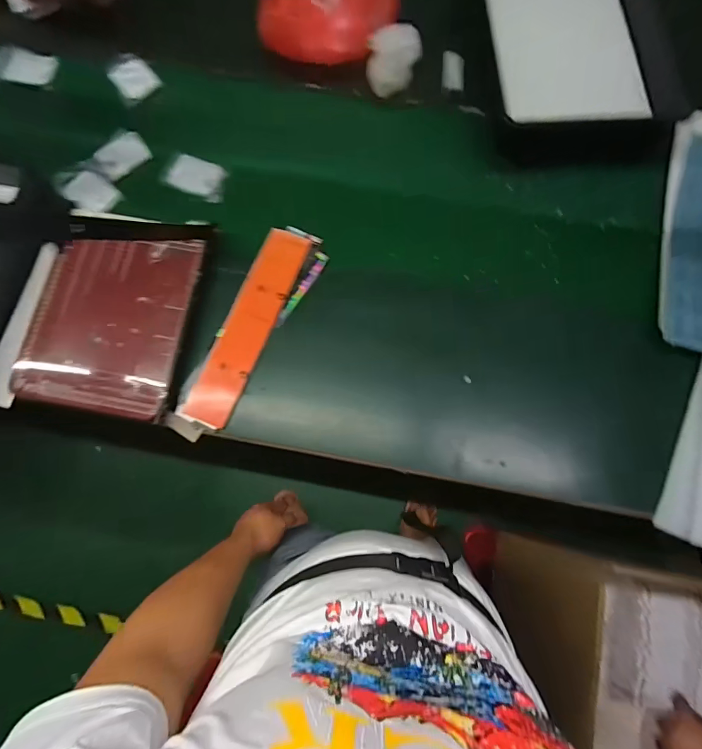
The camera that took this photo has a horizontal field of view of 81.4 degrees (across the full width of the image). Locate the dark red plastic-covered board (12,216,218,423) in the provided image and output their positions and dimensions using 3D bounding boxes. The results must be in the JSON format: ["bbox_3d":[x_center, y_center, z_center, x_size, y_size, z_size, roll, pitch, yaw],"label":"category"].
[{"bbox_3d":[-0.407,-0.109,0.706,0.255,0.058,0.335,11,77,2],"label":"dark red plastic-covered board"}]

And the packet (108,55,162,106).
[{"bbox_3d":[-0.456,-0.617,0.852,0.085,0.022,0.100,-41,80,-9],"label":"packet"}]

